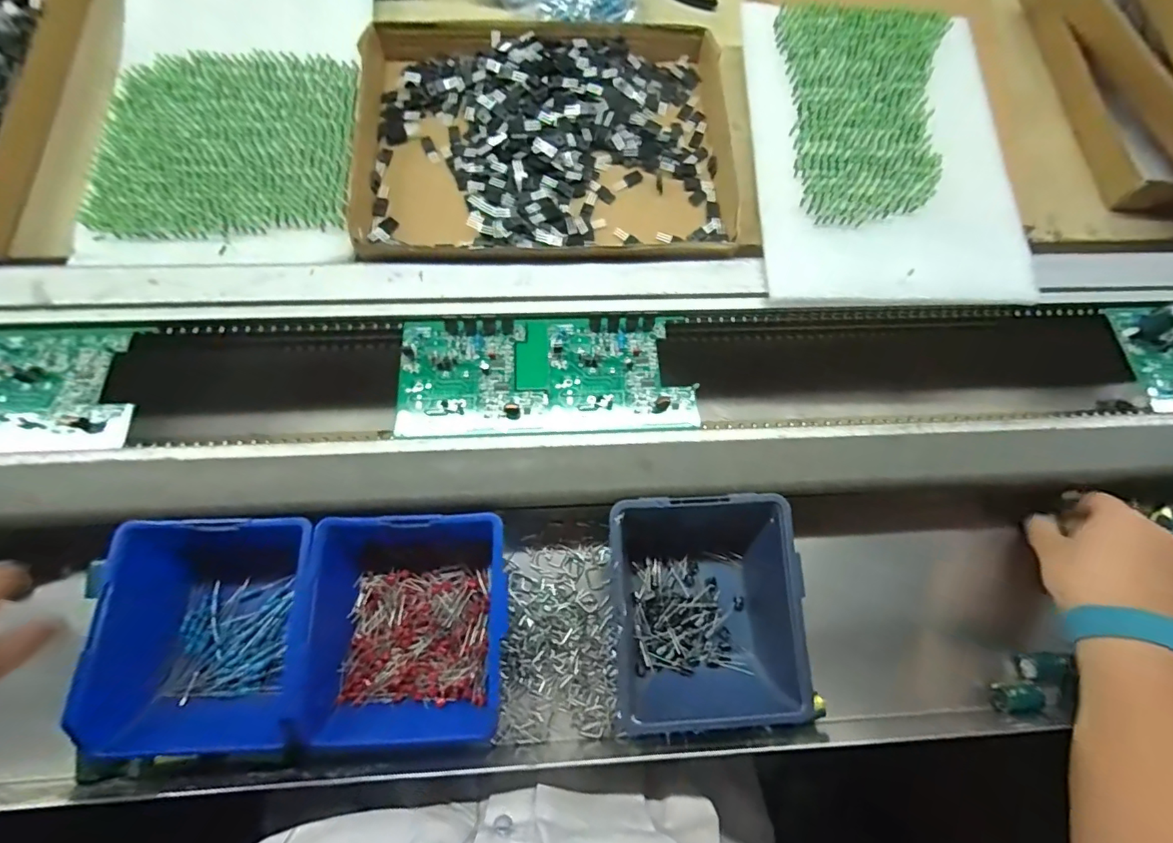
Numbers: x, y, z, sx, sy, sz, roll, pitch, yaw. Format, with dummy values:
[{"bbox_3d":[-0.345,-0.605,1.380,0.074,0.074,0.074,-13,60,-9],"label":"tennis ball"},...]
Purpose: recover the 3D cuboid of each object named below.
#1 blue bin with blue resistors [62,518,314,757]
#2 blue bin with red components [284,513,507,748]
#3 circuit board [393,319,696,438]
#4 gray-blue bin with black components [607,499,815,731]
[{"bbox_3d":[-0.235,0.135,0.327,0.119,0.072,0.131,0,65,-3],"label":"blue bin with blue resistors"},{"bbox_3d":[-0.110,0.132,0.338,0.111,0.070,0.134,-2,65,-4],"label":"blue bin with red components"},{"bbox_3d":[-0.030,-0.037,0.389,0.216,0.012,0.091,-2,65,-4],"label":"circuit board"},{"bbox_3d":[0.079,0.126,0.346,0.118,0.069,0.135,-1,65,-4],"label":"gray-blue bin with black components"}]

